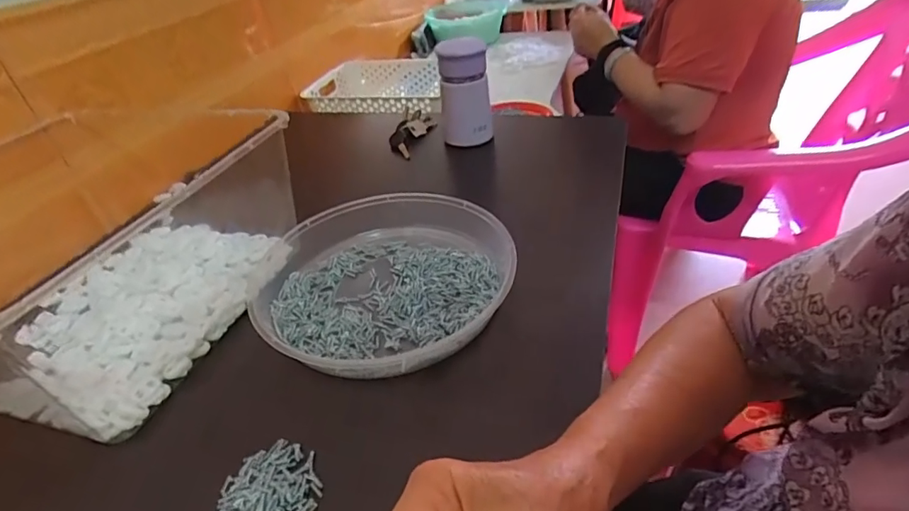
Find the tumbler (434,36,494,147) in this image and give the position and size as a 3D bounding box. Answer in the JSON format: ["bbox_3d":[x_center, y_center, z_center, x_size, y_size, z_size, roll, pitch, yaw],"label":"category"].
[{"bbox_3d":[0.011,-0.224,0.682,0.062,0.131,0.067,-9,37,-3],"label":"tumbler"}]

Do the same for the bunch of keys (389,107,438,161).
[{"bbox_3d":[-0.066,-0.184,0.744,0.045,0.033,0.114,7,38,17],"label":"bunch of keys"}]

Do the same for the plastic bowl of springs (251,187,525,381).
[{"bbox_3d":[-0.070,0.015,0.462,0.231,0.046,0.225,-4,37,3],"label":"plastic bowl of springs"}]

